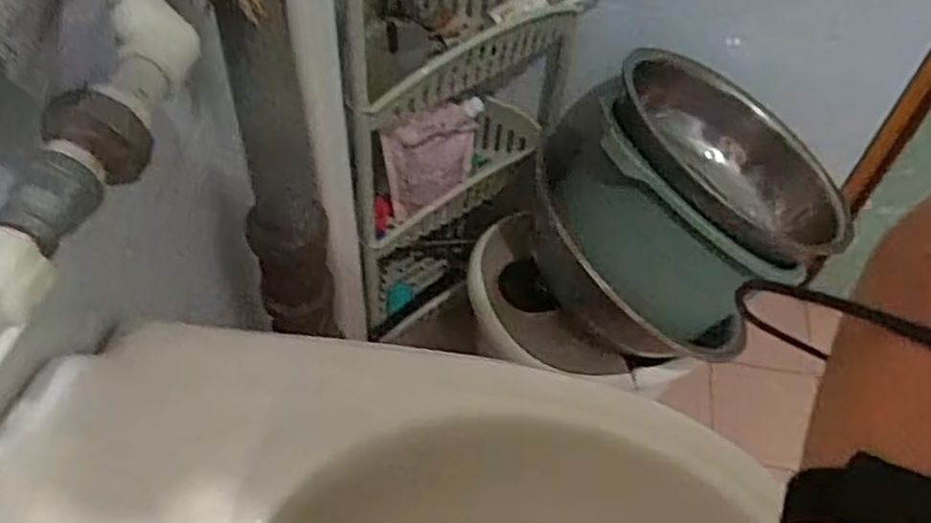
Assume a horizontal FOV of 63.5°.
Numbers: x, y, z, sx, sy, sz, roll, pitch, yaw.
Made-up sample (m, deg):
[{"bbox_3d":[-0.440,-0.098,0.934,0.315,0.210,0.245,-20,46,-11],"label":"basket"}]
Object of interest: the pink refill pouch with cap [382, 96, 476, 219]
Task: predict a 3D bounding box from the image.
[{"bbox_3d":[-0.053,-0.148,1.156,0.155,0.217,0.037,-13,53,-15],"label":"pink refill pouch with cap"}]

